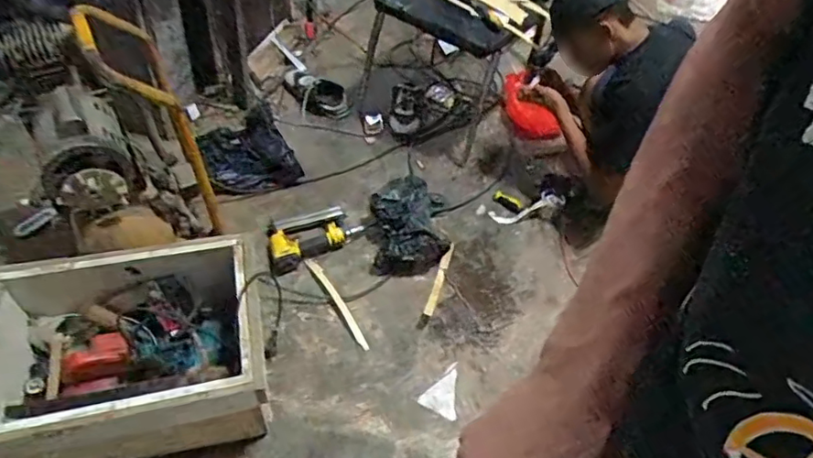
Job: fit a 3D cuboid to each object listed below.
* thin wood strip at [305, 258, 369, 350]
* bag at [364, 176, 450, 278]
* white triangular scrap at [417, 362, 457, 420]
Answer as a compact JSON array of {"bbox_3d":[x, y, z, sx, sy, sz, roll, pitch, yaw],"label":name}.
[{"bbox_3d":[-0.179,0.190,1.515,0.031,0.016,0.313,-24,56,-25],"label":"thin wood strip"},{"bbox_3d":[-0.001,-0.024,1.653,0.218,0.109,0.316,3,49,-5],"label":"bag"},{"bbox_3d":[0.097,0.383,1.387,0.089,0.009,0.132,25,51,14],"label":"white triangular scrap"}]

